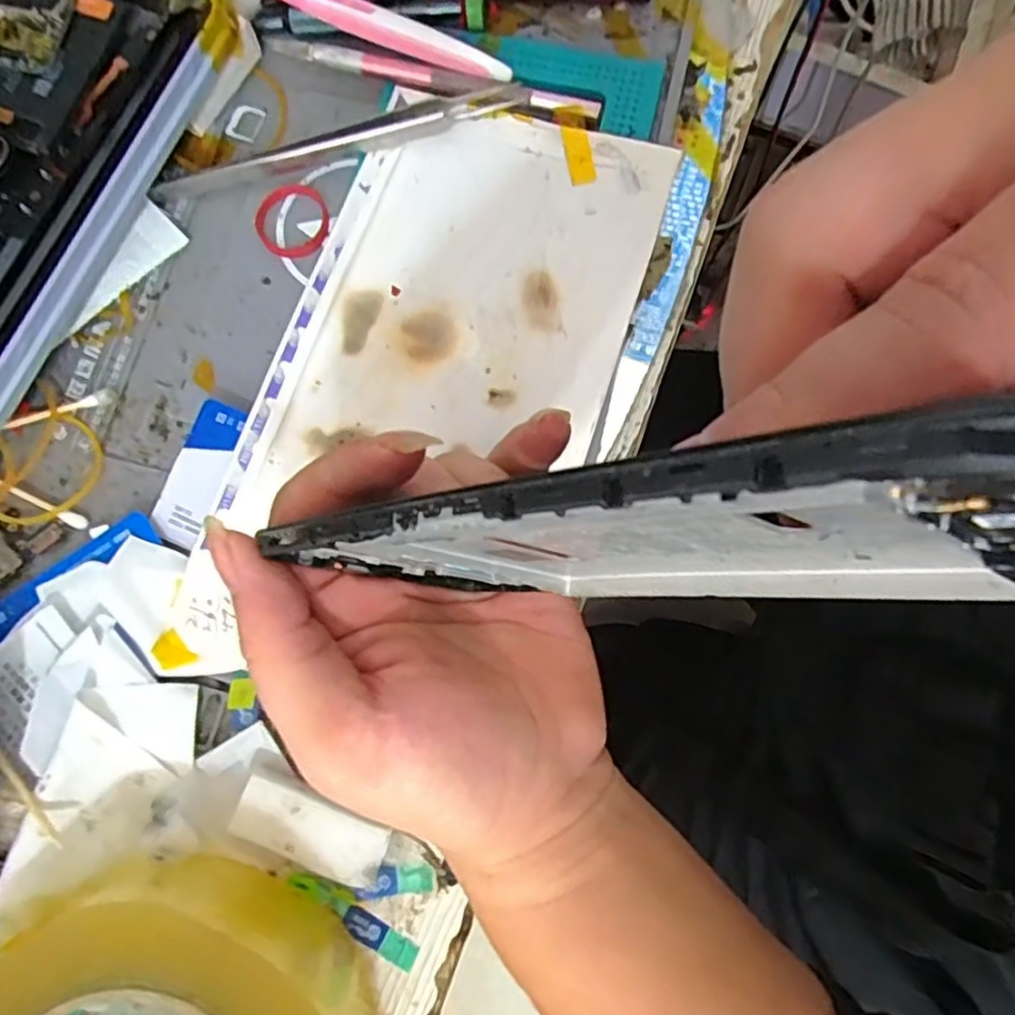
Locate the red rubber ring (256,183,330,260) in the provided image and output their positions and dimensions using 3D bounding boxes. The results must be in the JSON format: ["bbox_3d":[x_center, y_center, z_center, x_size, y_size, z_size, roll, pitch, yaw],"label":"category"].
[{"bbox_3d":[-0.086,-0.114,0.278,0.029,0.005,0.030,0,77,1],"label":"red rubber ring"}]

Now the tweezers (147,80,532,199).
[{"bbox_3d":[-0.067,-0.146,0.273,0.149,0.008,0.017,-13,77,-2],"label":"tweezers"}]

